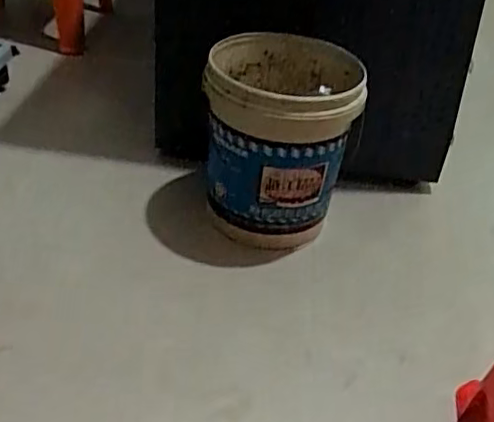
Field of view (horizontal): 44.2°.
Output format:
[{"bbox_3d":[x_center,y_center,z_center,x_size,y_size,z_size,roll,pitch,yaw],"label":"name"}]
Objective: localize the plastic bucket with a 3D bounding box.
[{"bbox_3d":[0.054,-0.130,1.152,0.255,0.333,0.260,5,35,-4],"label":"plastic bucket"}]

